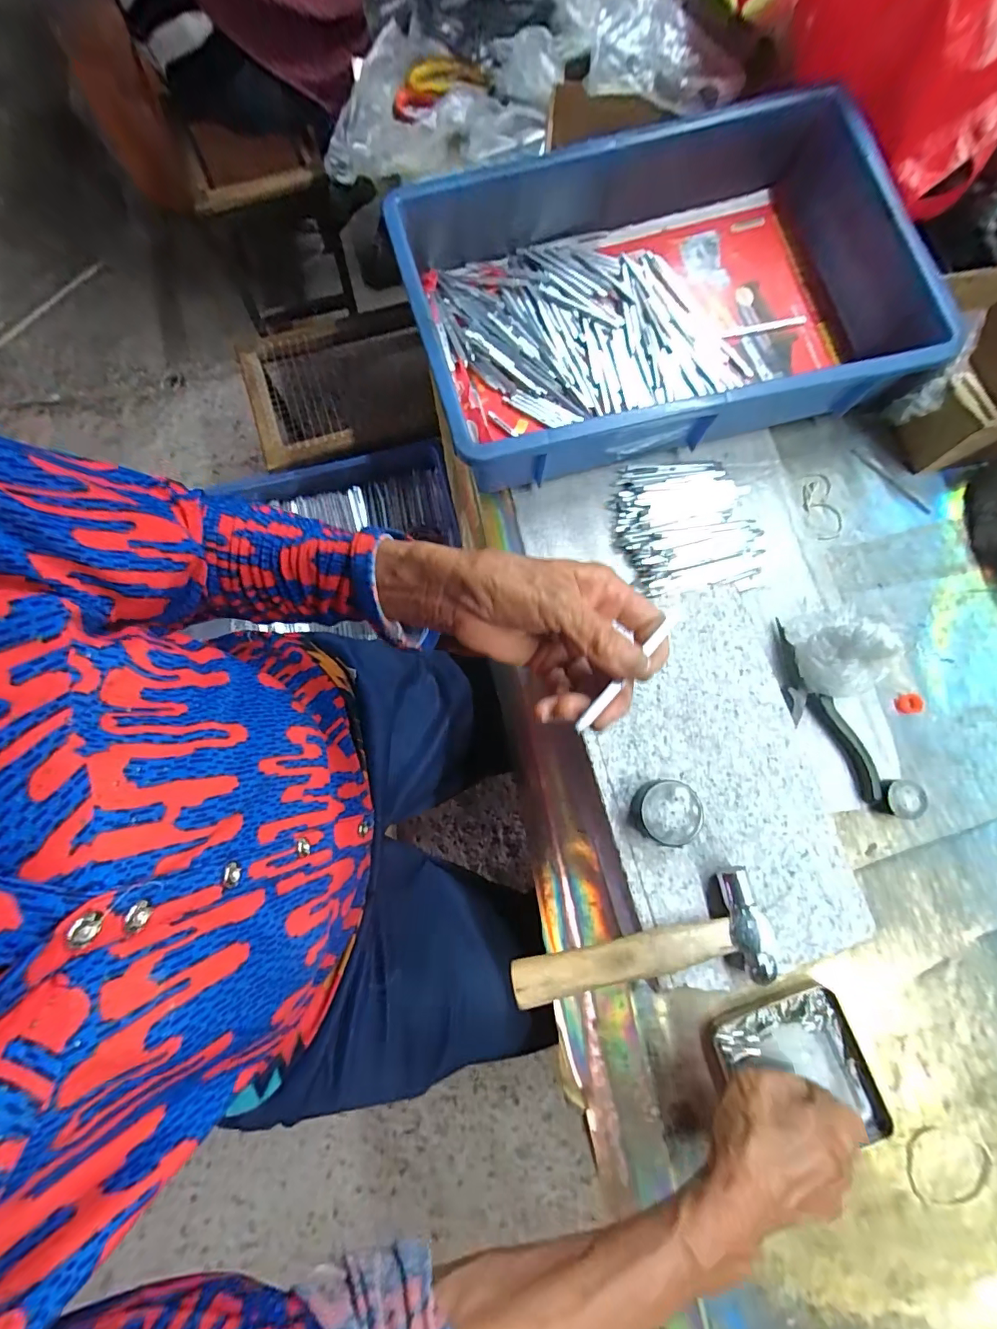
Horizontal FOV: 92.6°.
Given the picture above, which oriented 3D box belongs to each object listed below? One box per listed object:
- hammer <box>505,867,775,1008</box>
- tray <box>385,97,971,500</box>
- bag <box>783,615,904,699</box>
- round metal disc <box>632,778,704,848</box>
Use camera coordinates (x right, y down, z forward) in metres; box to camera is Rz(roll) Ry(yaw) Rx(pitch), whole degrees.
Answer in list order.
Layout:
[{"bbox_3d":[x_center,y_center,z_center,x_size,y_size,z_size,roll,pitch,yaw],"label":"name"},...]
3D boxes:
[{"bbox_3d":[0.084,0.173,0.278,0.149,0.019,0.057,-17,77,-5],"label":"hammer"},{"bbox_3d":[0.140,-0.340,0.443,0.436,0.086,0.313,-17,77,-5],"label":"tray"},{"bbox_3d":[0.267,-0.006,0.379,0.071,0.065,0.051,37,79,7],"label":"bag"},{"bbox_3d":[0.104,0.092,0.297,0.037,0.022,0.037,0,76,-1],"label":"round metal disc"}]

